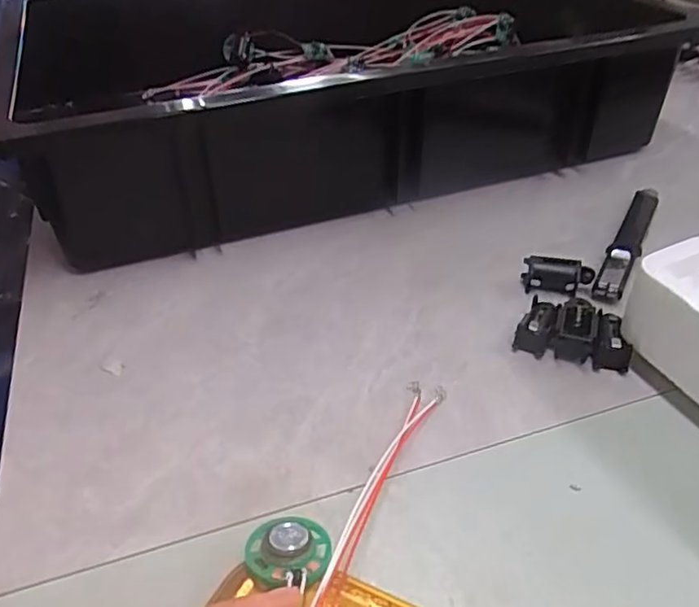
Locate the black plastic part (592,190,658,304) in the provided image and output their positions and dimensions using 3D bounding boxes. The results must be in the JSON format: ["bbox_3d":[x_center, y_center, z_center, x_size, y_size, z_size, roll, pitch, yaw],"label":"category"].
[{"bbox_3d":[0.162,-0.039,0.363,0.015,0.008,0.128,18,42,25],"label":"black plastic part"}]

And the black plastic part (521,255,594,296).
[{"bbox_3d":[0.110,-0.014,0.332,0.035,0.017,0.012,7,38,12],"label":"black plastic part"}]

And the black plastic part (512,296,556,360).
[{"bbox_3d":[0.091,0.011,0.306,0.015,0.012,0.030,19,42,25],"label":"black plastic part"}]

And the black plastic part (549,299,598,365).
[{"bbox_3d":[0.106,0.012,0.297,0.018,0.014,0.026,13,40,19],"label":"black plastic part"}]

